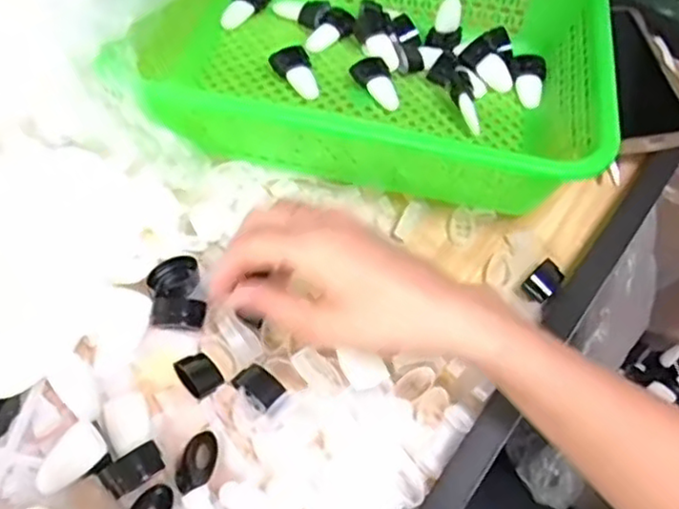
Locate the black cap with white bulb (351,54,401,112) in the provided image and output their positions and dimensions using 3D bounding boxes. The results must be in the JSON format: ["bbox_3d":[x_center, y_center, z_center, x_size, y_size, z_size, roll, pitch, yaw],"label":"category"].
[{"bbox_3d":[0.032,-0.142,0.576,0.031,0.017,0.050,-18,60,-15],"label":"black cap with white bulb"}]

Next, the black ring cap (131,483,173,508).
[{"bbox_3d":[-0.102,0.138,0.368,0.017,0.005,0.033,24,58,11],"label":"black ring cap"}]

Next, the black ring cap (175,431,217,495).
[{"bbox_3d":[-0.081,0.117,0.392,0.020,0.008,0.034,11,57,3],"label":"black ring cap"}]

